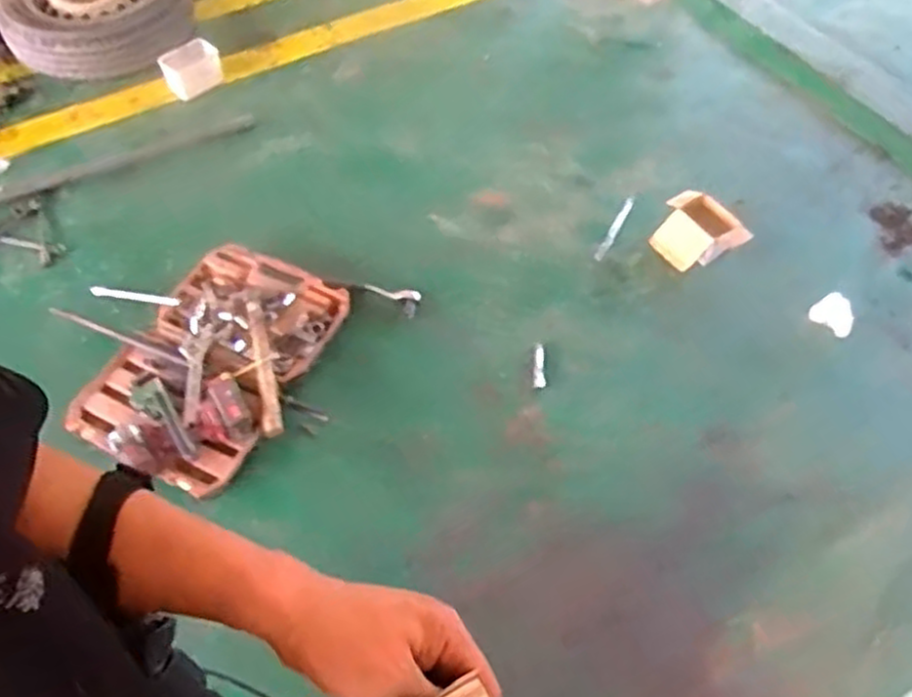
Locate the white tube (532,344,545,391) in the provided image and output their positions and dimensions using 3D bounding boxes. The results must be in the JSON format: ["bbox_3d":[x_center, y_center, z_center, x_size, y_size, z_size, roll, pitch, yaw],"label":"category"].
[{"bbox_3d":[0.187,0.035,1.749,0.028,0.025,0.117,0,58,1],"label":"white tube"}]

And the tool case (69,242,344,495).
[{"bbox_3d":[-0.517,0.021,1.694,0.401,0.092,0.592,23,59,14],"label":"tool case"}]

